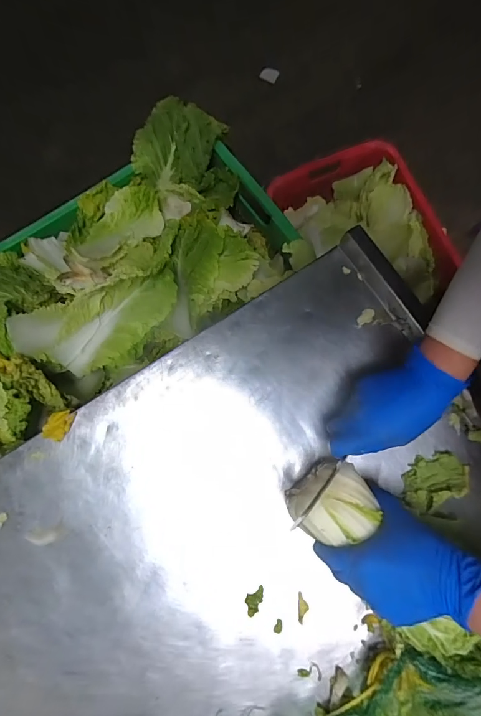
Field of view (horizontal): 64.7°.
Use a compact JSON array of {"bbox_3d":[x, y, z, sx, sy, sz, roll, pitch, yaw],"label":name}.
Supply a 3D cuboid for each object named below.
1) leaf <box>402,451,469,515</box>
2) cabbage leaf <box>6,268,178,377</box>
[{"bbox_3d":[0.251,0.156,0.488,0.090,0.021,0.058,-20,80,-5],"label":"leaf"},{"bbox_3d":[-0.223,-0.055,0.622,0.251,0.081,0.121,-17,80,-4],"label":"cabbage leaf"}]

